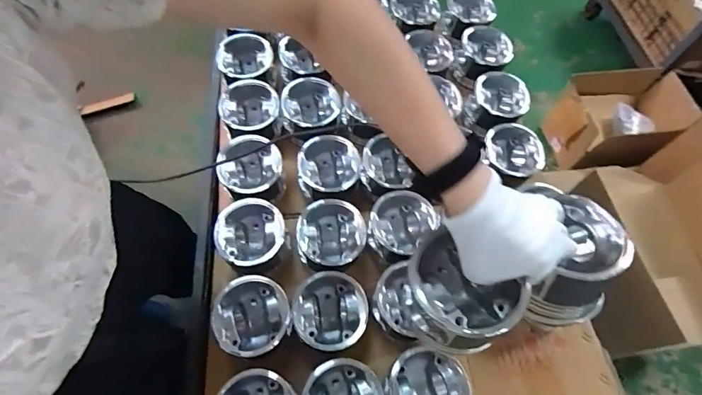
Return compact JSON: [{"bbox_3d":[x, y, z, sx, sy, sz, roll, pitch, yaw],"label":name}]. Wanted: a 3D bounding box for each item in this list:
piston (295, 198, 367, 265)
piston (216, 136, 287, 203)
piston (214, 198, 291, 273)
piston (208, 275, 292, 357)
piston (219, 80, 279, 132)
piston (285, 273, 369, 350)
[{"bbox_3d":[-0.034,0.068,0.671,0.113,0.070,0.108,1,61,-3],"label":"piston"},{"bbox_3d":[-0.180,-0.042,0.722,0.117,0.078,0.115,6,61,0],"label":"piston"},{"bbox_3d":[-0.165,0.072,0.656,0.107,0.079,0.115,11,61,3],"label":"piston"},{"bbox_3d":[-0.150,0.186,0.604,0.109,0.080,0.115,41,66,18],"label":"piston"},{"bbox_3d":[-0.196,-0.162,0.772,0.107,0.073,0.107,1,61,-3],"label":"piston"},{"bbox_3d":[-0.033,0.179,0.611,0.111,0.064,0.110,1,61,-3],"label":"piston"}]

